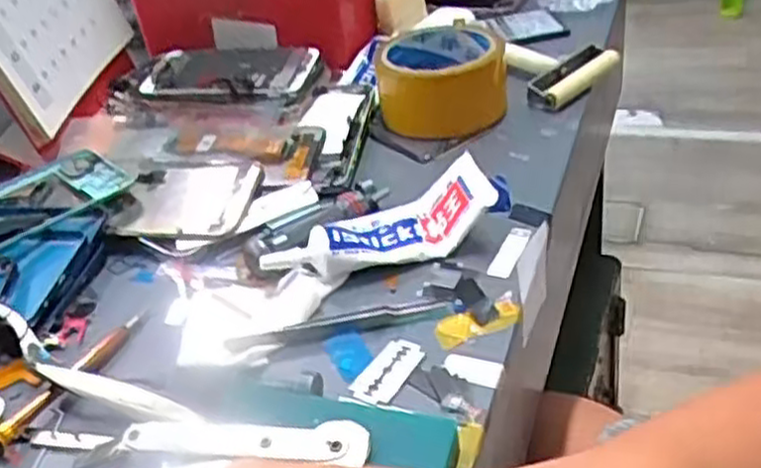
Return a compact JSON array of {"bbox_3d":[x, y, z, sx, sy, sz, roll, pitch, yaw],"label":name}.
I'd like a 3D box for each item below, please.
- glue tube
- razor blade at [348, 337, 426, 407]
[{"bbox_3d":[-0.003,-0.007,0.446,0.133,0.035,0.043,-11,37,-7],"label":"glue tube"},{"bbox_3d":[0.004,0.065,0.377,0.025,0.005,0.040,12,40,29],"label":"razor blade"}]

